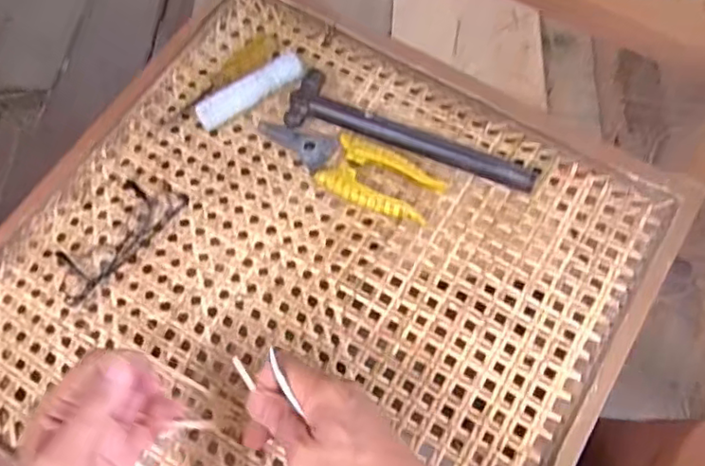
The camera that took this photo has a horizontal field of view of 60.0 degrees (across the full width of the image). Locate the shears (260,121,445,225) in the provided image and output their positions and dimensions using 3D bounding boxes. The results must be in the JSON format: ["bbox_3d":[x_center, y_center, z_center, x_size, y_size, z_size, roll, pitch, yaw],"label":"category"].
[{"bbox_3d":[-0.009,-0.056,0.515,0.164,0.018,0.054,24,67,12],"label":"shears"}]

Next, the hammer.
[{"bbox_3d":[0.052,-0.091,0.523,0.216,0.017,0.057,17,66,9],"label":"hammer"}]

